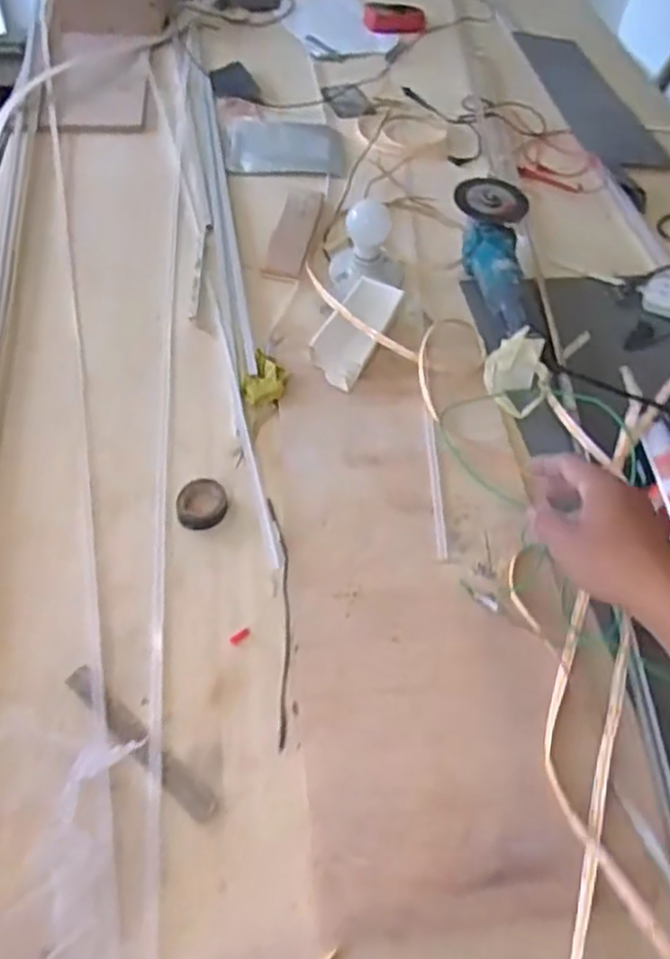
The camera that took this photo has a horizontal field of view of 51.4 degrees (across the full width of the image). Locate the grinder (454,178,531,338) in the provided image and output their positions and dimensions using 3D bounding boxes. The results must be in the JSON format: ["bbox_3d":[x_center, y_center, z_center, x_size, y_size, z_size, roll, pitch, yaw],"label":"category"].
[{"bbox_3d":[0.205,-0.282,0.915,0.093,0.085,0.252,4,56,-1],"label":"grinder"}]

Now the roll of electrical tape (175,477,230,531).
[{"bbox_3d":[-0.135,0.025,0.705,0.050,0.017,0.053,2,56,-3],"label":"roll of electrical tape"}]

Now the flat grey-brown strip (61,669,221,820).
[{"bbox_3d":[-0.161,0.215,0.573,0.169,0.006,0.022,37,58,19],"label":"flat grey-brown strip"}]

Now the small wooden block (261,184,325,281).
[{"bbox_3d":[-0.056,-0.354,0.984,0.053,0.007,0.223,9,56,2],"label":"small wooden block"}]

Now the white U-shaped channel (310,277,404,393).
[{"bbox_3d":[0.025,-0.183,0.852,0.067,0.032,0.160,23,57,12],"label":"white U-shaped channel"}]

